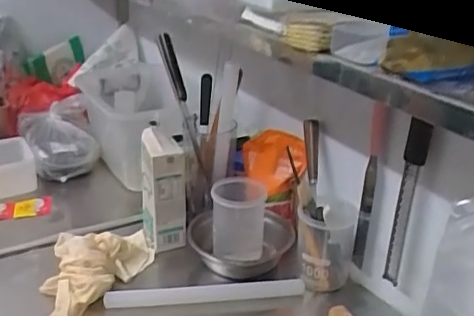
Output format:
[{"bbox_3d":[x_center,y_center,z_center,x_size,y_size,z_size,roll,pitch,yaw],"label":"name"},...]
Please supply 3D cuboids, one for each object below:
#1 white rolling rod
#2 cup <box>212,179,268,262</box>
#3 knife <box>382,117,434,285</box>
[{"bbox_3d":[-0.052,0.221,0.935,0.323,0.022,0.026,-3,25,-10],"label":"white rolling rod"},{"bbox_3d":[0.002,0.109,1.032,0.091,0.124,0.084,2,25,-1],"label":"cup"},{"bbox_3d":[0.244,0.071,0.815,0.029,0.263,0.014,8,25,12],"label":"knife"}]

